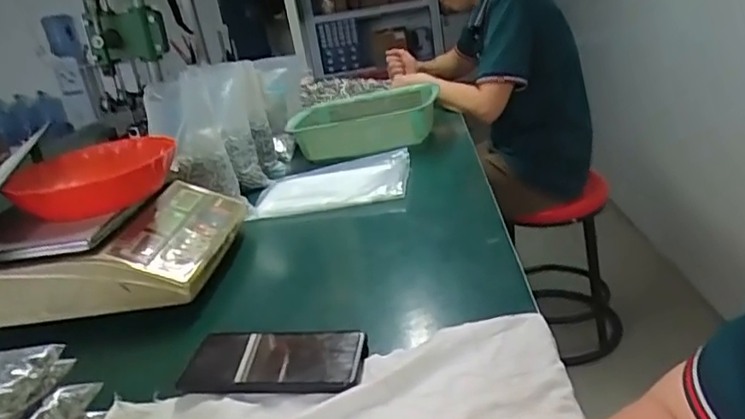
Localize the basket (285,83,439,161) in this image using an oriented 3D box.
[{"bbox_3d":[-0.017,-0.172,1.133,0.278,0.090,0.191,-3,23,16],"label":"basket"}]

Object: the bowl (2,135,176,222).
[{"bbox_3d":[-0.358,-0.033,0.779,0.186,0.079,0.186,-8,22,3],"label":"bowl"}]

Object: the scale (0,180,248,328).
[{"bbox_3d":[-0.350,0.029,0.756,0.316,0.103,0.249,-7,22,5],"label":"scale"}]

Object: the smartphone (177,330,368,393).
[{"bbox_3d":[-0.089,0.136,0.531,0.162,0.012,0.078,-4,22,13],"label":"smartphone"}]

